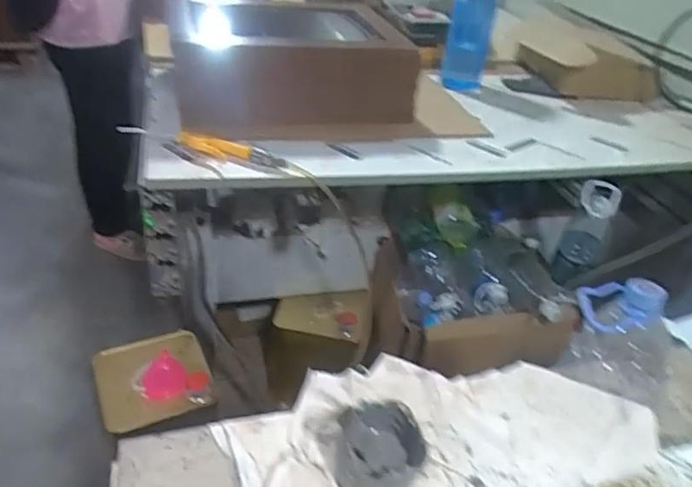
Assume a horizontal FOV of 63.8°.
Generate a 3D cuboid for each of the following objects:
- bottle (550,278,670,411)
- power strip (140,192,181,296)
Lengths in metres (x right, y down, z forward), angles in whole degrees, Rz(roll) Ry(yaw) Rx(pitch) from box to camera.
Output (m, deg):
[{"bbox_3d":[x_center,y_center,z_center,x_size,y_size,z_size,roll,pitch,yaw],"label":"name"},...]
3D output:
[{"bbox_3d":[0.275,0.088,0.548,0.099,0.122,0.068,28,38,28],"label":"bottle"},{"bbox_3d":[-0.326,0.002,0.989,0.057,0.222,0.038,-8,37,-21],"label":"power strip"}]

